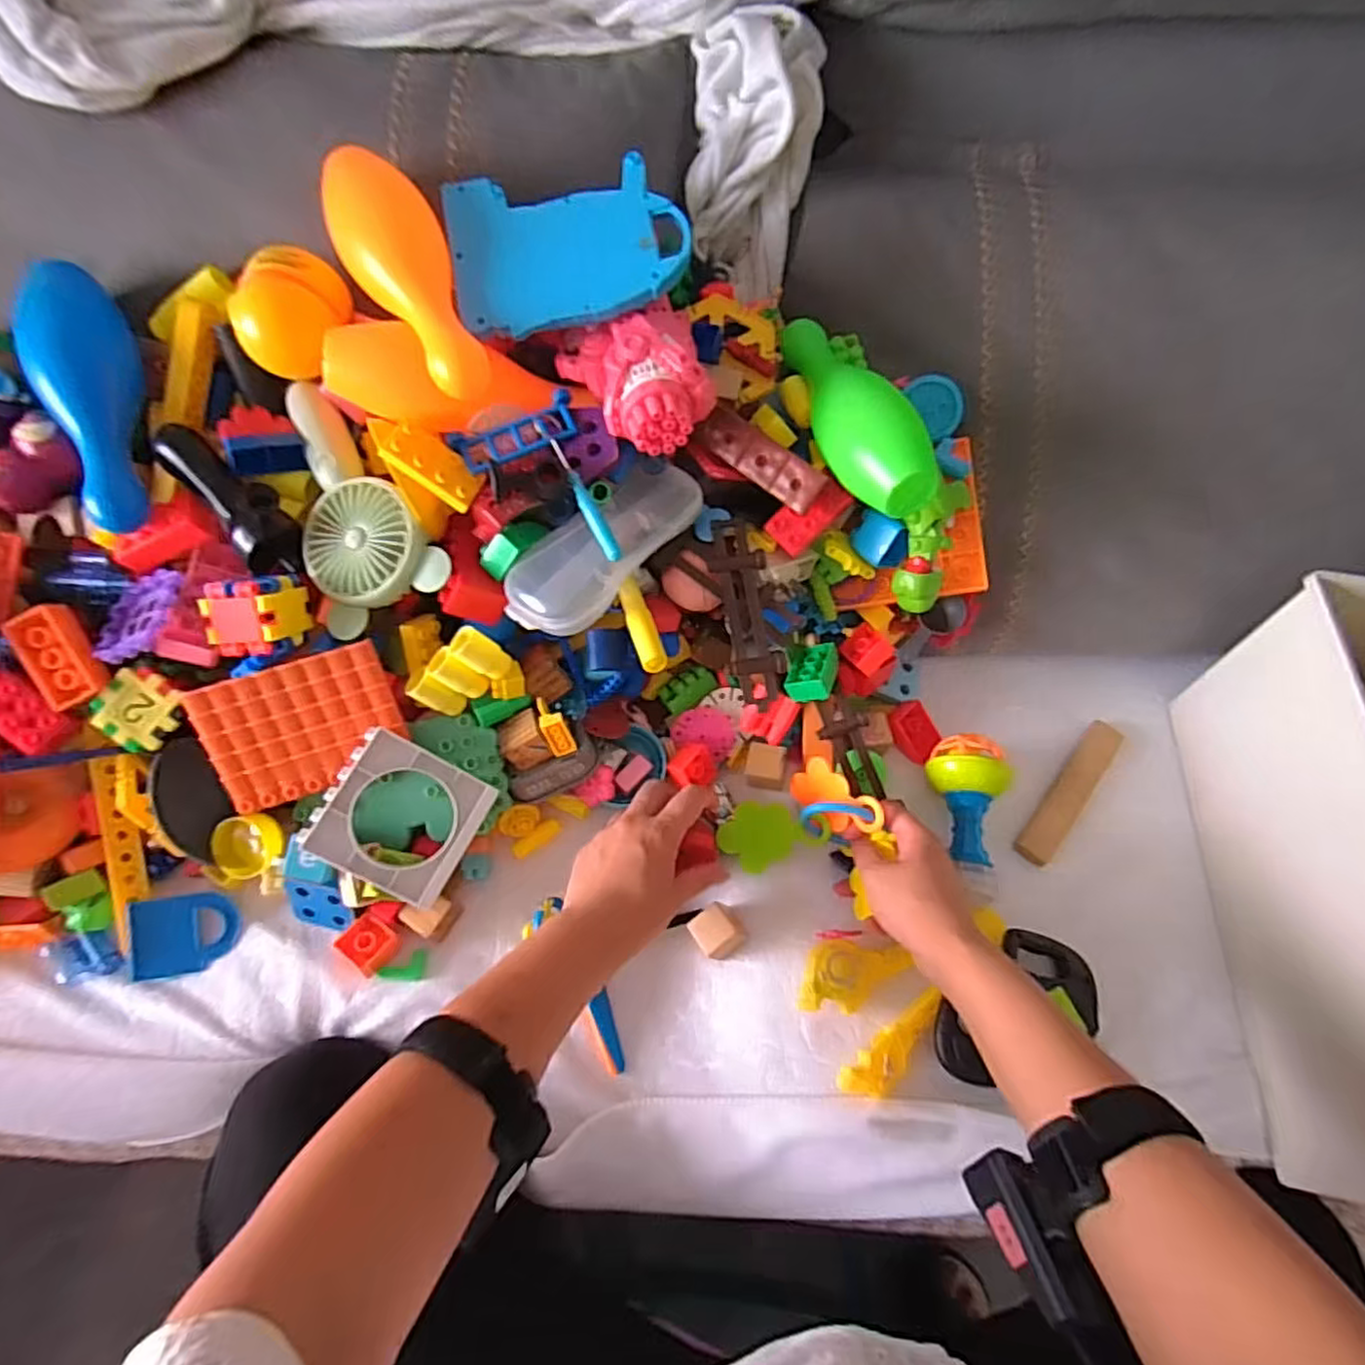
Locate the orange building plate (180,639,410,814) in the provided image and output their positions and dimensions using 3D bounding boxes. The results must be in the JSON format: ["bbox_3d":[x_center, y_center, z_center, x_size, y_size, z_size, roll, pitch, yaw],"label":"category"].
[{"bbox_3d":[-0.262,0.032,0.487,0.123,0.010,0.090,-18,106,-7],"label":"orange building plate"}]

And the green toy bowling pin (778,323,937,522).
[{"bbox_3d":[0.122,-0.203,0.504,0.063,0.049,0.208,-13,55,-9],"label":"green toy bowling pin"}]

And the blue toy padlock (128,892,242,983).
[{"bbox_3d":[-0.361,0.184,0.508,0.068,0.012,0.056,3,87,-21],"label":"blue toy padlock"}]

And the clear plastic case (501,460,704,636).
[{"bbox_3d":[-0.058,-0.099,0.497,0.066,0.030,0.155,39,69,13],"label":"clear plastic case"}]

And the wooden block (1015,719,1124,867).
[{"bbox_3d":[0.333,0.092,0.599,0.030,0.011,0.153,38,69,13],"label":"wooden block"}]

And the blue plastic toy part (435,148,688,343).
[{"bbox_3d":[-0.076,-0.287,0.455,0.150,0.008,0.116,-13,79,4],"label":"blue plastic toy part"}]

